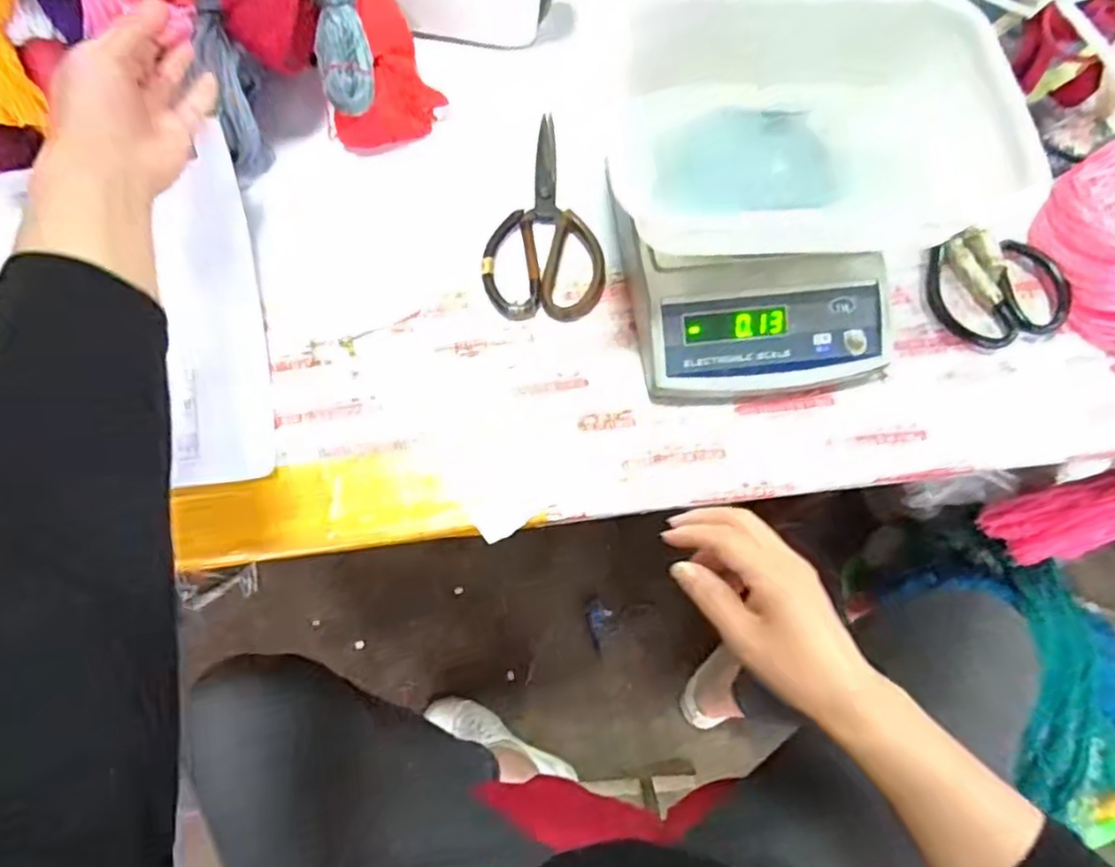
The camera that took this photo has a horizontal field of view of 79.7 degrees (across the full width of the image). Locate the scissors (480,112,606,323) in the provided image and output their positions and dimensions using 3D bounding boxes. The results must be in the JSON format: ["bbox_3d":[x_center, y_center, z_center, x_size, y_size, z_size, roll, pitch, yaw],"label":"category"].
[{"bbox_3d":[-0.024,-0.180,0.558,0.096,0.011,0.194,-13,73,-6],"label":"scissors"}]

